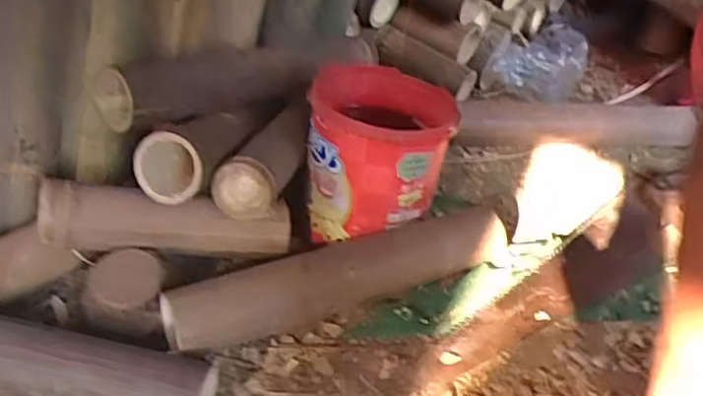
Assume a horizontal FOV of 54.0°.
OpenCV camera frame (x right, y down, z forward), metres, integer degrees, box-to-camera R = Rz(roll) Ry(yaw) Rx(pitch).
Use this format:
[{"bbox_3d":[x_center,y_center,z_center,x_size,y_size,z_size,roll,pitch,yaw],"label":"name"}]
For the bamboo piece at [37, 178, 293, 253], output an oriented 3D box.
[{"bbox_3d":[-0.156,0.019,0.610,0.215,0.054,0.044,7,34,-25],"label":"bamboo piece"}]

